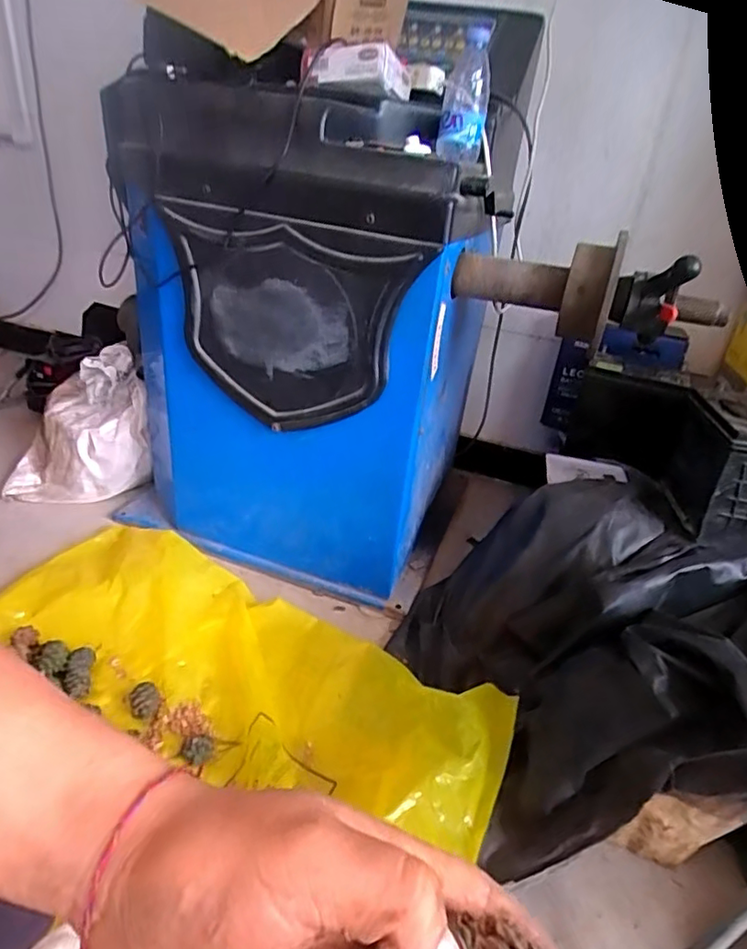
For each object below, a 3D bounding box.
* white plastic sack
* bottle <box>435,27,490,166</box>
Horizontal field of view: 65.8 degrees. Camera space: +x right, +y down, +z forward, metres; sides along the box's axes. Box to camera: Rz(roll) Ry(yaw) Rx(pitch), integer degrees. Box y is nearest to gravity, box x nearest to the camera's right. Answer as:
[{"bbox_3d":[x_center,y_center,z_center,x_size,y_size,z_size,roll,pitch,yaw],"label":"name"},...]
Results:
[{"bbox_3d":[-0.651,-0.112,1.273,0.304,0.287,0.156,2,30,-10],"label":"white plastic sack"},{"bbox_3d":[0.138,-0.560,0.865,0.067,0.156,0.068,8,29,1],"label":"bottle"}]

